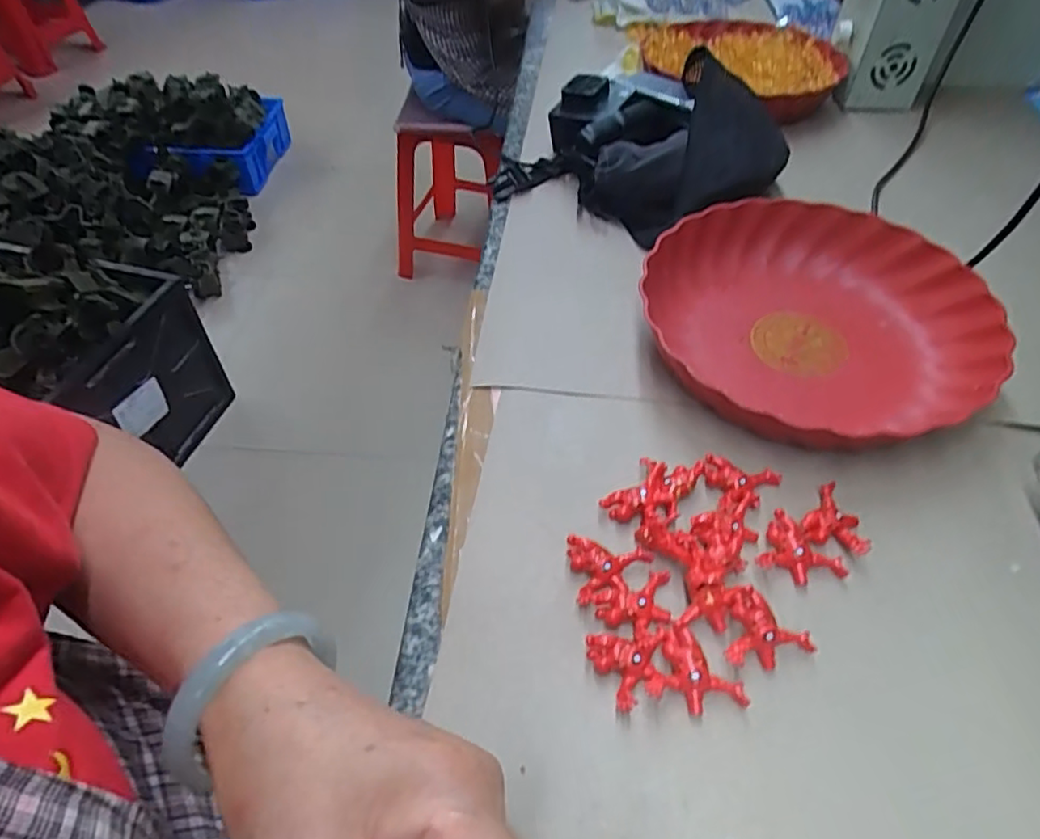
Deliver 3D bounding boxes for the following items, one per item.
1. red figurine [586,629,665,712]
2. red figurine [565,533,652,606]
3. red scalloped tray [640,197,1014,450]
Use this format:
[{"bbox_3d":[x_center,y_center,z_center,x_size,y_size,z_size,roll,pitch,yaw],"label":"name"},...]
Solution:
[{"bbox_3d":[0.057,0.126,0.319,0.039,0.014,0.035,-8,49,-6],"label":"red figurine"},{"bbox_3d":[0.053,0.083,0.357,0.046,0.017,0.035,-6,49,-5],"label":"red figurine"},{"bbox_3d":[0.208,-0.076,0.466,0.242,0.046,0.234,-6,49,-6],"label":"red scalloped tray"}]

